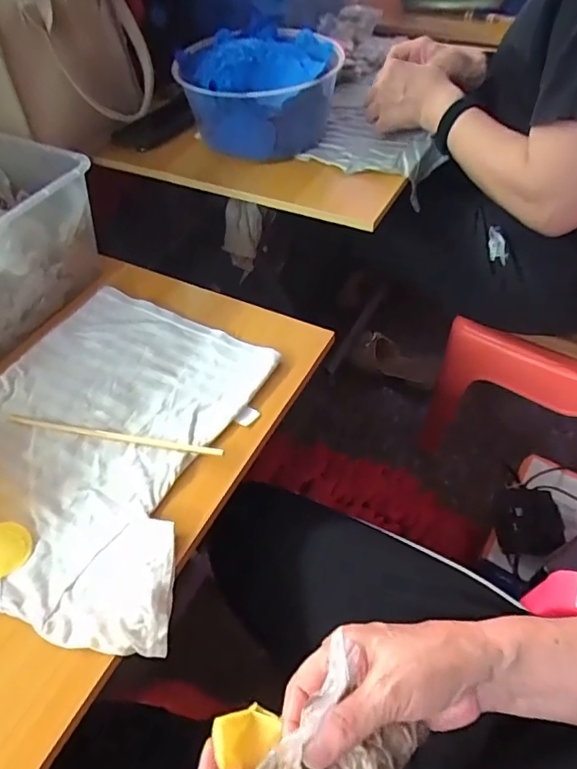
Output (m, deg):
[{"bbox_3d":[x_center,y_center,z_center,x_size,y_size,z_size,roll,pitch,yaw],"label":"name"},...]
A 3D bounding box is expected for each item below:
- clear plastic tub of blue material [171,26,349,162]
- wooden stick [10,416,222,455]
[{"bbox_3d":[-0.036,-0.406,0.732,0.207,0.109,0.191,-2,50,2],"label":"clear plastic tub of blue material"},{"bbox_3d":[-0.168,0.048,0.497,0.222,0.011,0.009,9,51,11],"label":"wooden stick"}]

